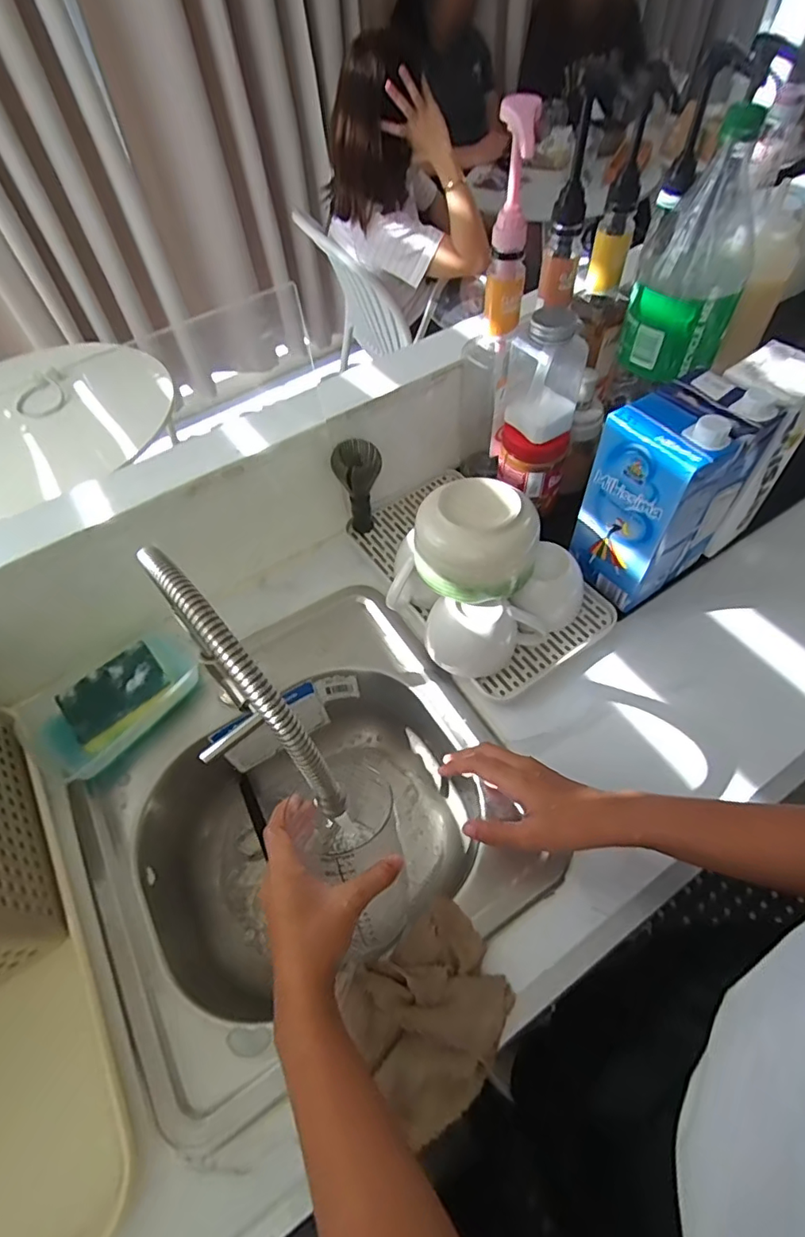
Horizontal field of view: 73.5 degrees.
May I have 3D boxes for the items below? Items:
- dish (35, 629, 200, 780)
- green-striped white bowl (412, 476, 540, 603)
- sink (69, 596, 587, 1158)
[{"bbox_3d":[-0.287,0.085,0.549,0.165,0.035,0.088,-40,62,-21],"label":"dish"},{"bbox_3d":[0.070,-0.079,0.527,0.120,0.071,0.102,10,57,11],"label":"green-striped white bowl"},{"bbox_3d":[-0.093,0.201,0.565,0.370,0.144,0.376,-30,59,-16],"label":"sink"}]

